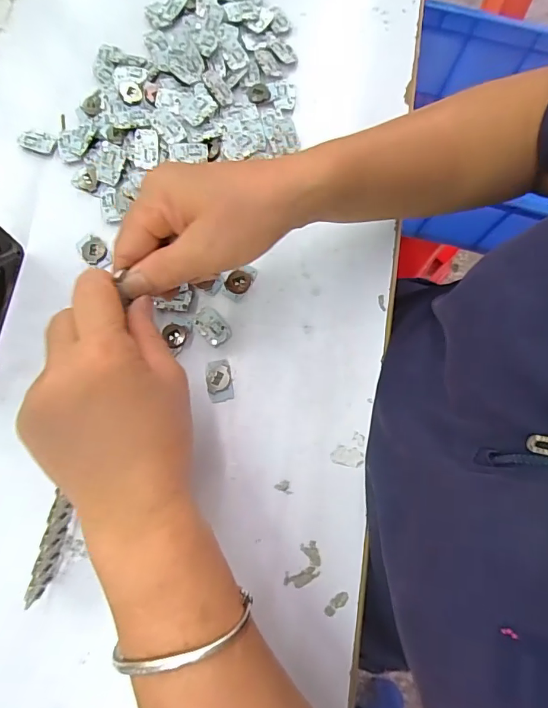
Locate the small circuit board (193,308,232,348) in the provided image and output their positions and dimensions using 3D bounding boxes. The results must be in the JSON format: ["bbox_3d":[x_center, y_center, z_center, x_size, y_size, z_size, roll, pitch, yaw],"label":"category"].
[{"bbox_3d":[-0.047,-0.020,0.327,0.020,0.004,0.031,-39,80,-10],"label":"small circuit board"}]

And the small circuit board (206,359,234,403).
[{"bbox_3d":[-0.040,0.019,0.317,0.018,0.006,0.030,-6,76,-3],"label":"small circuit board"}]

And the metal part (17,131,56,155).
[{"bbox_3d":[-0.192,-0.172,0.356,0.028,0.005,0.016,17,76,3],"label":"metal part"}]

